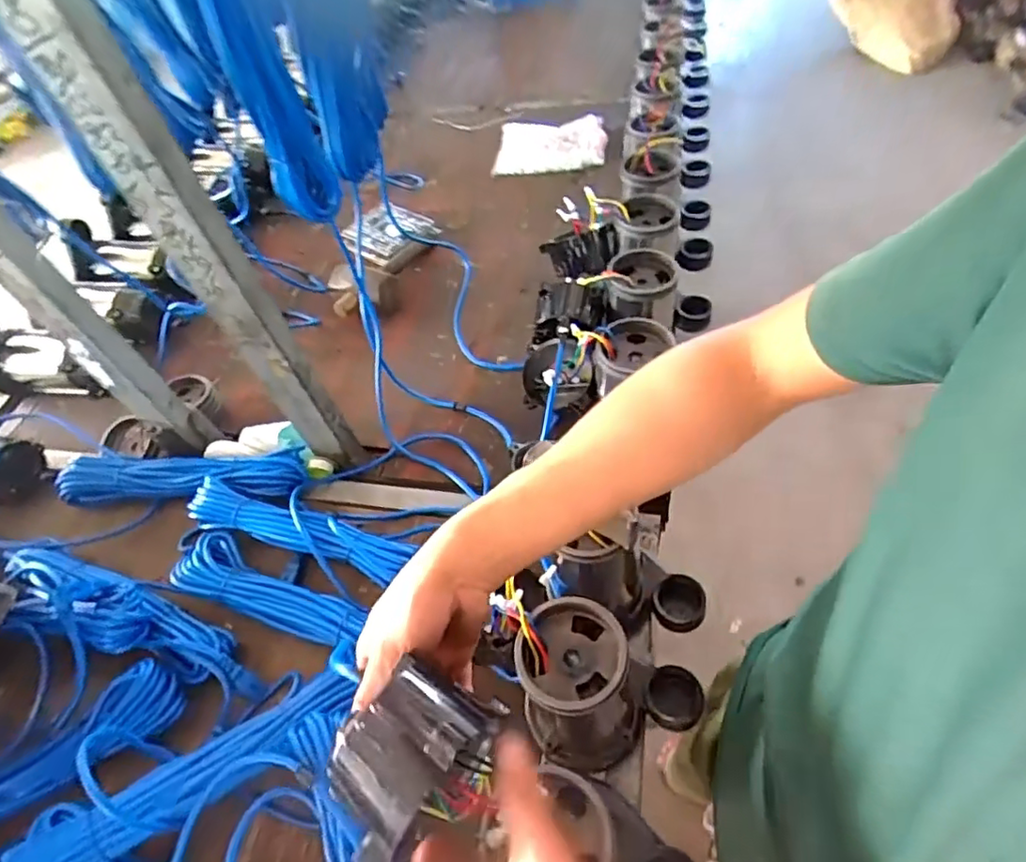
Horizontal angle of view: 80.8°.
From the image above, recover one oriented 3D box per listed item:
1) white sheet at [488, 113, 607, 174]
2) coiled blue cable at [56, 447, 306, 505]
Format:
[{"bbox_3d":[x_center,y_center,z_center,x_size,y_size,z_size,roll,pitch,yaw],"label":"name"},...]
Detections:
[{"bbox_3d":[0.079,-0.638,1.352,0.256,0.057,0.171,-7,51,4],"label":"white sheet"},{"bbox_3d":[-0.469,0.059,0.859,0.361,0.045,0.078,-2,52,8],"label":"coiled blue cable"}]

